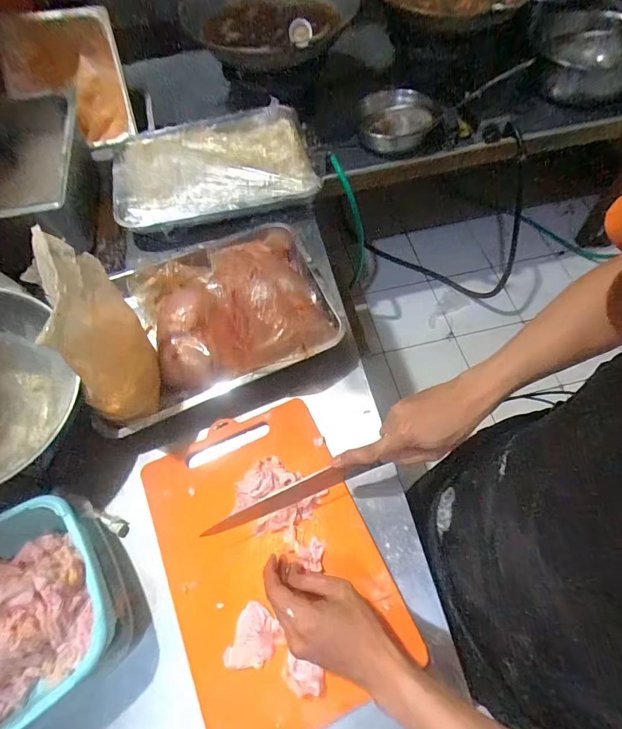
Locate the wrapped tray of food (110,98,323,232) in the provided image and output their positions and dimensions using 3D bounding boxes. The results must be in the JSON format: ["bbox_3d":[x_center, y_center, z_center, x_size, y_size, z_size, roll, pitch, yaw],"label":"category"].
[{"bbox_3d":[-0.197,-0.399,0.767,0.382,0.044,0.280,-11,63,-3],"label":"wrapped tray of food"}]

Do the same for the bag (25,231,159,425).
[{"bbox_3d":[-0.266,-0.037,0.489,0.075,0.206,0.154,-22,64,-8],"label":"bag"}]

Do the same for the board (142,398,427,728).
[{"bbox_3d":[-0.053,0.228,0.482,0.240,0.018,0.349,-24,65,-9],"label":"board"}]

